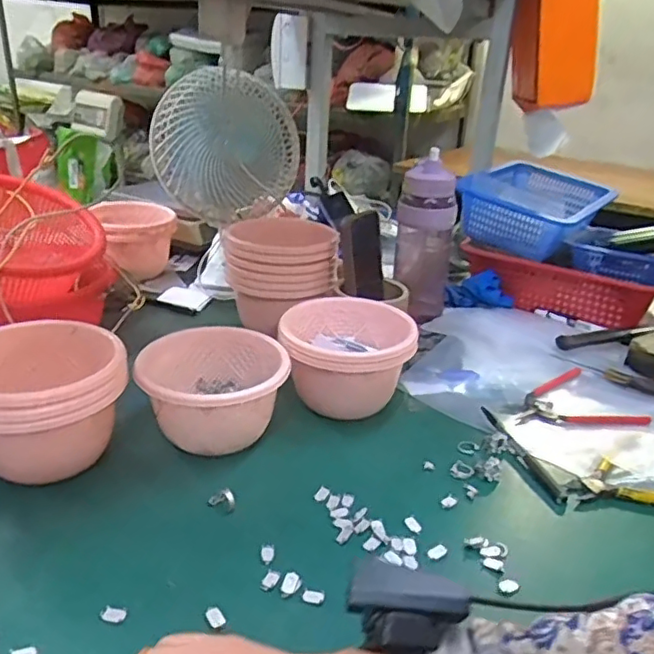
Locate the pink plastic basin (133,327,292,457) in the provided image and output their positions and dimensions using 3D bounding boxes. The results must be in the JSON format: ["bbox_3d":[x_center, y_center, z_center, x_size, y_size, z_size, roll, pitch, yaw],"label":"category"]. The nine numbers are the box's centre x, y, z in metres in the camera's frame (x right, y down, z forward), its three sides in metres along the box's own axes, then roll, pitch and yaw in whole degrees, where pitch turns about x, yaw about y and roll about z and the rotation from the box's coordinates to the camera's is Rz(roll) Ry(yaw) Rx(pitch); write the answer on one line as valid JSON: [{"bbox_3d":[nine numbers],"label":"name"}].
[{"bbox_3d":[-0.114,0.071,0.619,0.144,0.090,0.133,-3,25,-13],"label":"pink plastic basin"}]

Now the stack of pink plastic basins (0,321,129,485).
[{"bbox_3d":[-0.268,0.068,0.584,0.142,0.112,0.153,-6,26,-19],"label":"stack of pink plastic basins"}]

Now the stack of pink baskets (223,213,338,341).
[{"bbox_3d":[-0.056,-0.079,0.839,0.144,0.133,0.135,4,24,3],"label":"stack of pink baskets"}]

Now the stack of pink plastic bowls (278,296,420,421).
[{"bbox_3d":[0.025,0.041,0.683,0.141,0.101,0.143,5,24,5],"label":"stack of pink plastic bowls"}]

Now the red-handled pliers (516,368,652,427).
[{"bbox_3d":[0.285,0.092,0.709,0.140,0.013,0.115,-8,27,-24],"label":"red-handled pliers"}]

